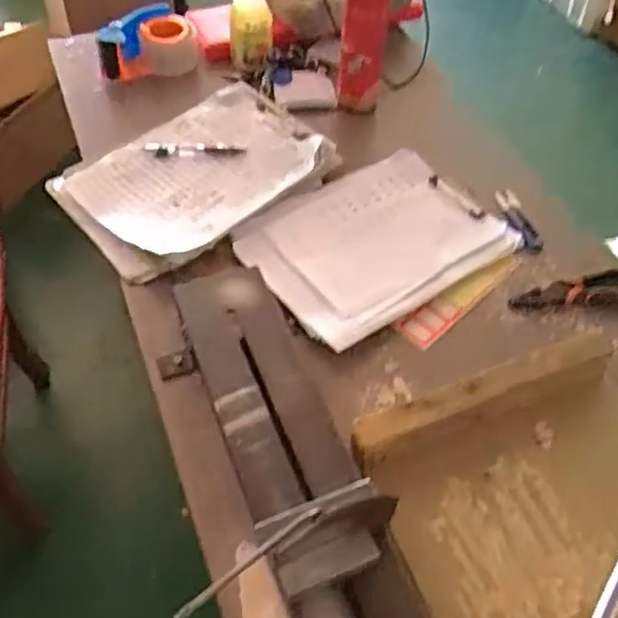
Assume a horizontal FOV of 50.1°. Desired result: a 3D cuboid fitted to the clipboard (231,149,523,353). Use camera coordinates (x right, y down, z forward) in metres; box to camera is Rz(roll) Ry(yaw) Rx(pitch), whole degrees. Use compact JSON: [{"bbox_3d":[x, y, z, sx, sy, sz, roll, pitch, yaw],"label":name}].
[{"bbox_3d":[0.084,-0.090,0.824,0.299,0.031,0.214,-29,58,-23],"label":"clipboard"}]

